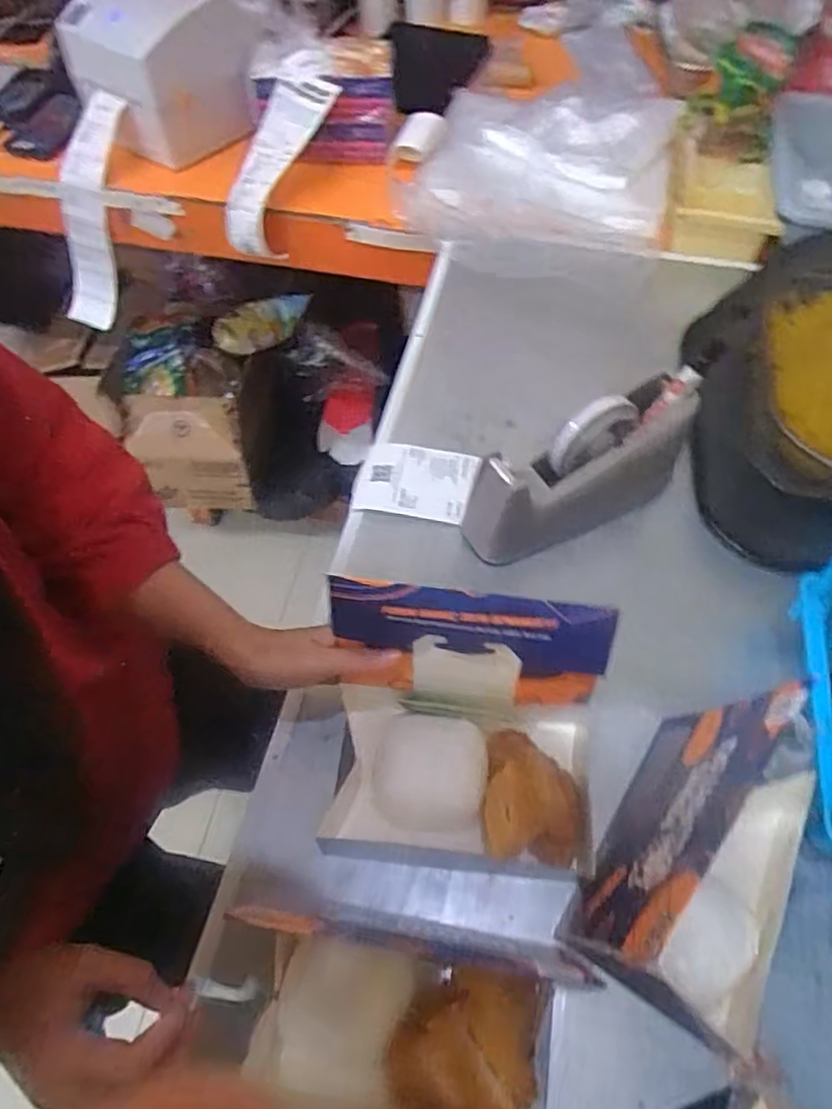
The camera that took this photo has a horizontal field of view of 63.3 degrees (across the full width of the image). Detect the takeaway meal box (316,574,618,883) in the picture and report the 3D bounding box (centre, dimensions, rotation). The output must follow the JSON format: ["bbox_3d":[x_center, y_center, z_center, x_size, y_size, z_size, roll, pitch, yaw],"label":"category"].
[{"bbox_3d":[0.028,0.120,0.431,0.174,0.160,0.130,5,59,7],"label":"takeaway meal box"}]

